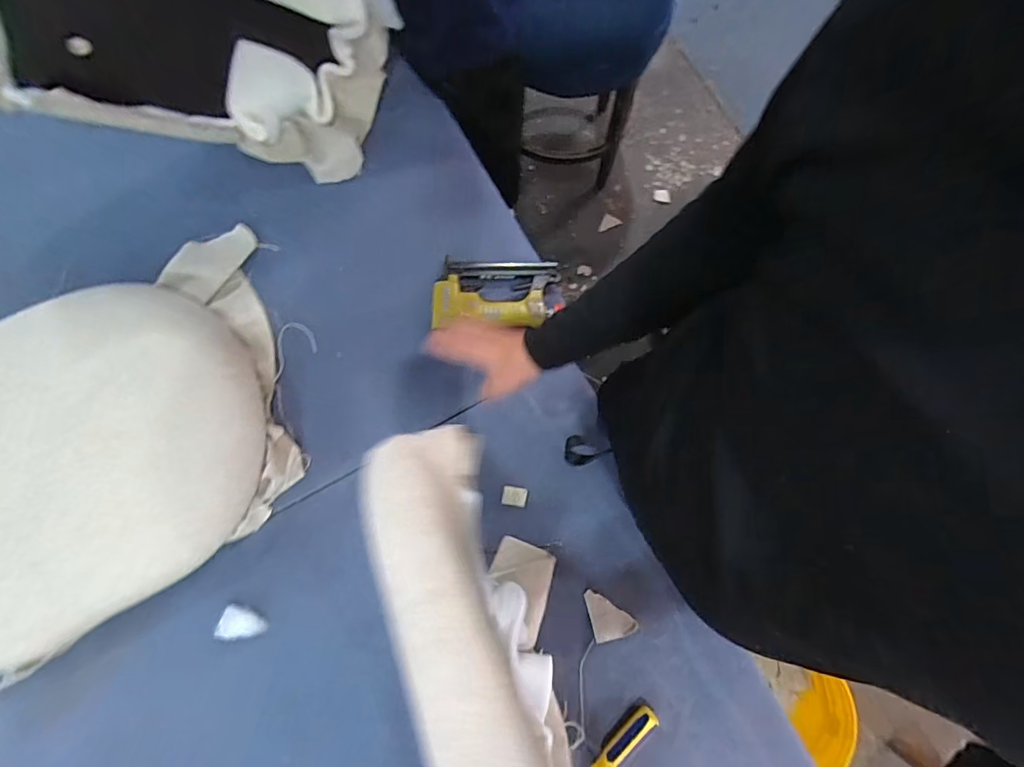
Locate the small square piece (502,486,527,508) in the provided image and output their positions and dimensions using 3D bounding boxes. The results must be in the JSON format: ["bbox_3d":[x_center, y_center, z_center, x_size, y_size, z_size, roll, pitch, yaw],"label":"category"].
[{"bbox_3d":[0.004,0.169,0.713,0.036,0.004,0.029,6,80,2],"label":"small square piece"}]

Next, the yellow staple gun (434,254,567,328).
[{"bbox_3d":[-0.023,-0.141,0.739,0.198,0.043,0.113,0,79,1],"label":"yellow staple gun"}]

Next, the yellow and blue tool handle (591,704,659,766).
[{"bbox_3d":[0.147,0.483,0.643,0.112,0.026,0.030,-43,82,-7],"label":"yellow and blue tool handle"}]

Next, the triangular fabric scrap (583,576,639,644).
[{"bbox_3d":[0.142,0.323,0.685,0.061,0.004,0.083,-12,80,-1],"label":"triangular fabric scrap"}]

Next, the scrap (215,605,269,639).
[{"bbox_3d":[-0.377,0.336,0.669,0.066,0.004,0.040,7,62,-1],"label":"scrap"}]

